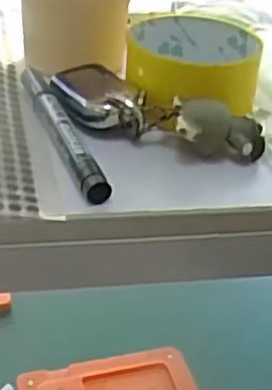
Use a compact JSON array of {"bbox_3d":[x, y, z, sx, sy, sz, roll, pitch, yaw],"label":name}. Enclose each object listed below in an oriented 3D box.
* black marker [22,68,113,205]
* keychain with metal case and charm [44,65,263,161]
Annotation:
[{"bbox_3d":[-0.043,-0.039,0.391,0.015,0.012,0.133,-9,37,-20],"label":"black marker"},{"bbox_3d":[0.007,-0.049,0.400,0.134,0.026,0.048,21,38,22],"label":"keychain with metal case and charm"}]

